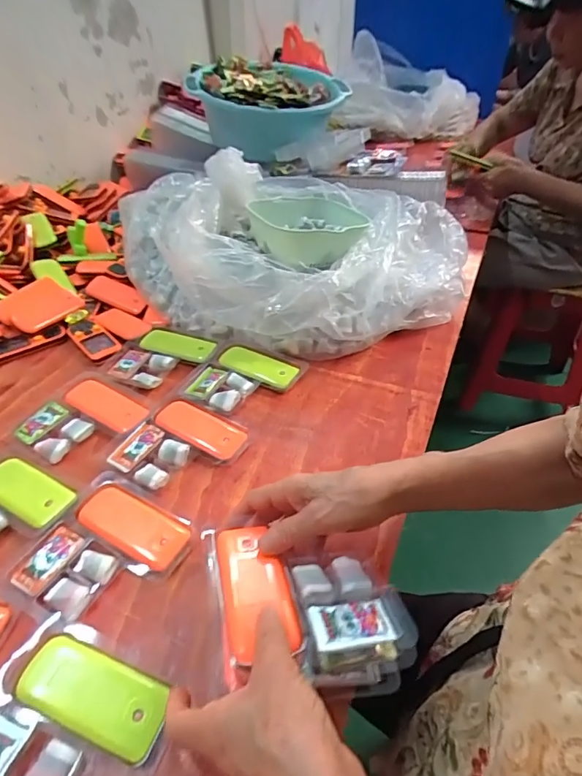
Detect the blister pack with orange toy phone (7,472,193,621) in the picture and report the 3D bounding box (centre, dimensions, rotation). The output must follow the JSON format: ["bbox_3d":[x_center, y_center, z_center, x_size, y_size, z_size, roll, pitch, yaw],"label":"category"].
[{"bbox_3d":[-0.159,0.139,0.391,0.111,0.012,0.118,20,45,21],"label":"blister pack with orange toy phone"}]

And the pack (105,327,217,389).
[{"bbox_3d":[-0.177,-0.041,0.605,0.120,0.016,0.119,19,45,20],"label":"pack"}]

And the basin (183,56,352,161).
[{"bbox_3d":[-0.043,-0.575,0.934,0.290,0.138,0.288,2,42,-1],"label":"basin"}]

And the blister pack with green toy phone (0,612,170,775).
[{"bbox_3d":[-0.155,0.229,0.291,0.119,0.012,0.121,16,44,17],"label":"blister pack with green toy phone"}]

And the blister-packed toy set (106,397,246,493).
[{"bbox_3d":[-0.122,0.059,0.483,0.124,0.012,0.120,22,46,23],"label":"blister-packed toy set"}]

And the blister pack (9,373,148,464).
[{"bbox_3d":[-0.244,0.033,0.519,0.117,0.010,0.125,29,49,28],"label":"blister pack"}]

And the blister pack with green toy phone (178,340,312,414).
[{"bbox_3d":[-0.059,-0.014,0.567,0.118,0.012,0.122,19,45,19],"label":"blister pack with green toy phone"}]

